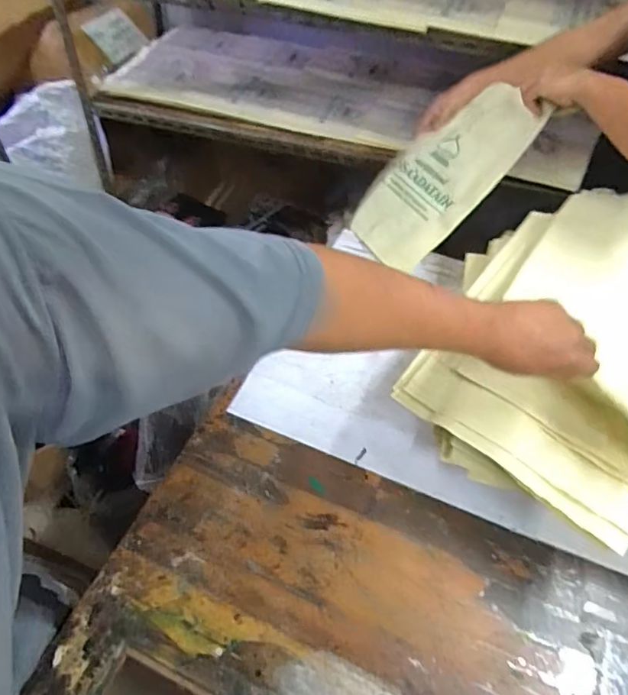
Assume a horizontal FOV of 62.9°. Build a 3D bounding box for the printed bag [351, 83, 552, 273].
[{"bbox_3d":[0.234,-0.320,0.960,0.357,0.042,0.257,-40,46,14],"label":"printed bag"}]

